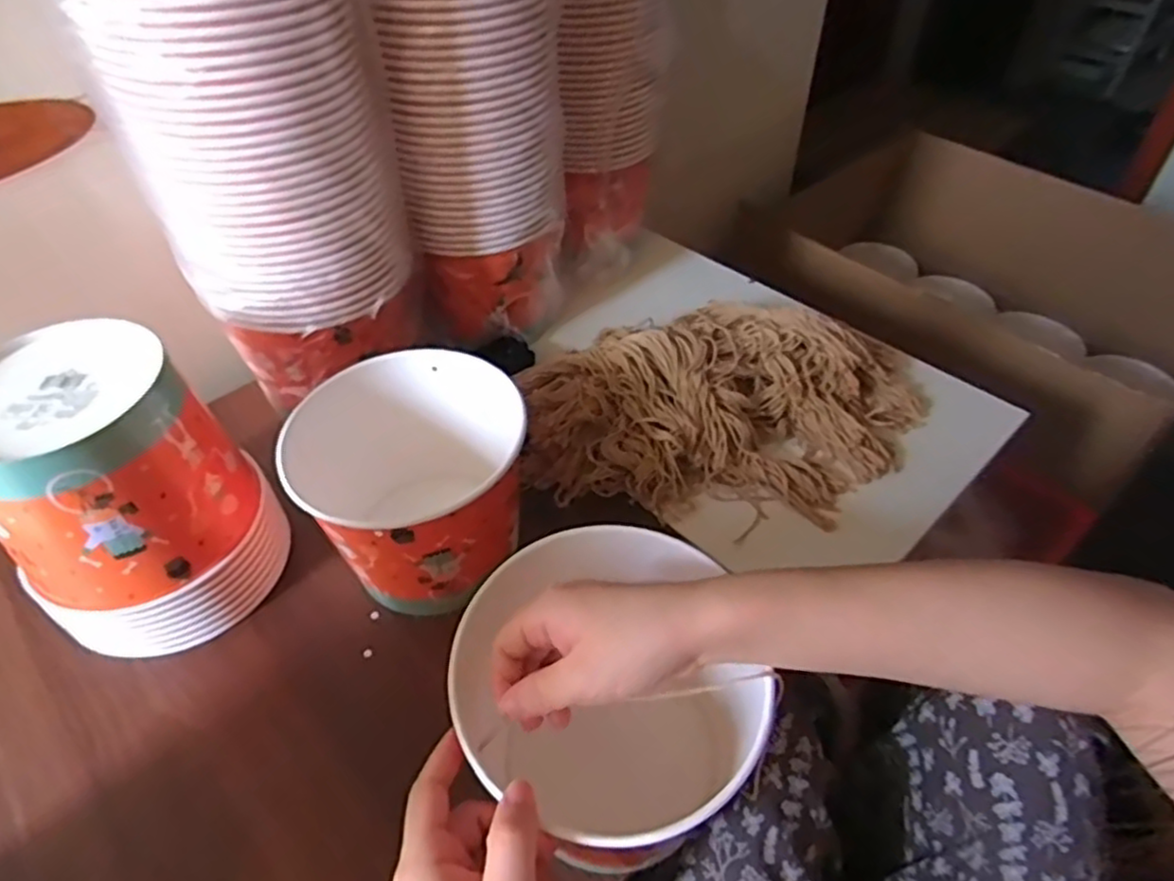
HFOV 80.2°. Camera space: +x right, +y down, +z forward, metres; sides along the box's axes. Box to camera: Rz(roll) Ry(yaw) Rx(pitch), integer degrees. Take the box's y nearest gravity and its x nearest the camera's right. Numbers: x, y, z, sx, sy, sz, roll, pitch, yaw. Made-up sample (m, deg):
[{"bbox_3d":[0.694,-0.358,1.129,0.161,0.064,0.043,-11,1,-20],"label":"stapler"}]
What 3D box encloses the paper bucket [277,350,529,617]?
[{"bbox_3d":[-0.126,0.036,0.519,0.146,0.138,0.152,-1,46,1],"label":"paper bucket"}]

